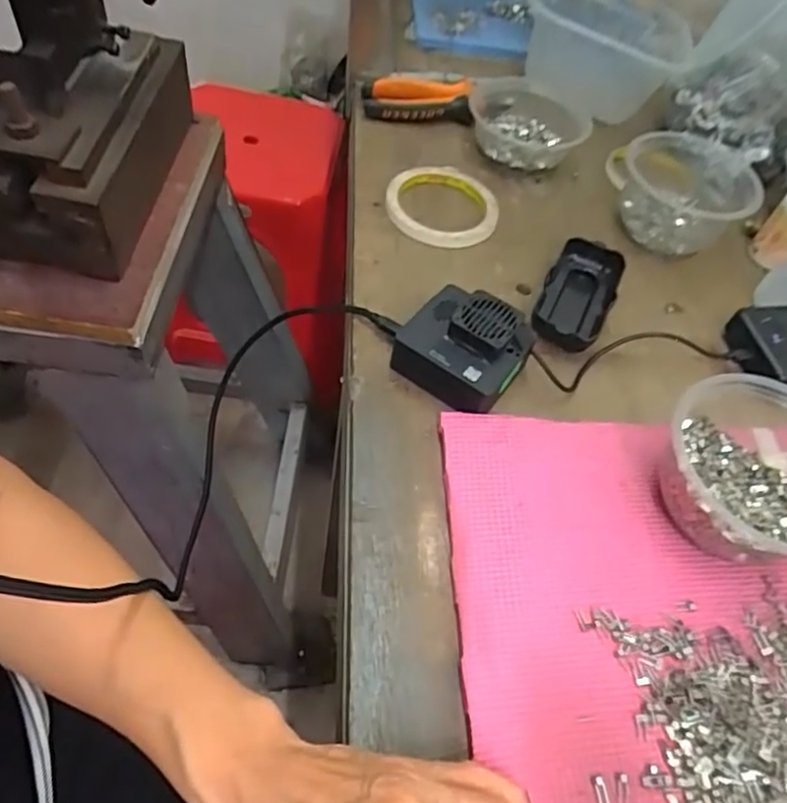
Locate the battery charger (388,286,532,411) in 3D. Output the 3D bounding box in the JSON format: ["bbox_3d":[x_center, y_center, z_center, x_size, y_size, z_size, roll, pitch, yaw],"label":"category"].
[{"bbox_3d":[0.048,-0.038,0.437,0.082,0.043,0.072,36,58,18],"label":"battery charger"}]

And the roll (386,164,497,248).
[{"bbox_3d":[0.044,-0.174,0.555,0.097,0.017,0.097,3,54,-4],"label":"roll"}]

